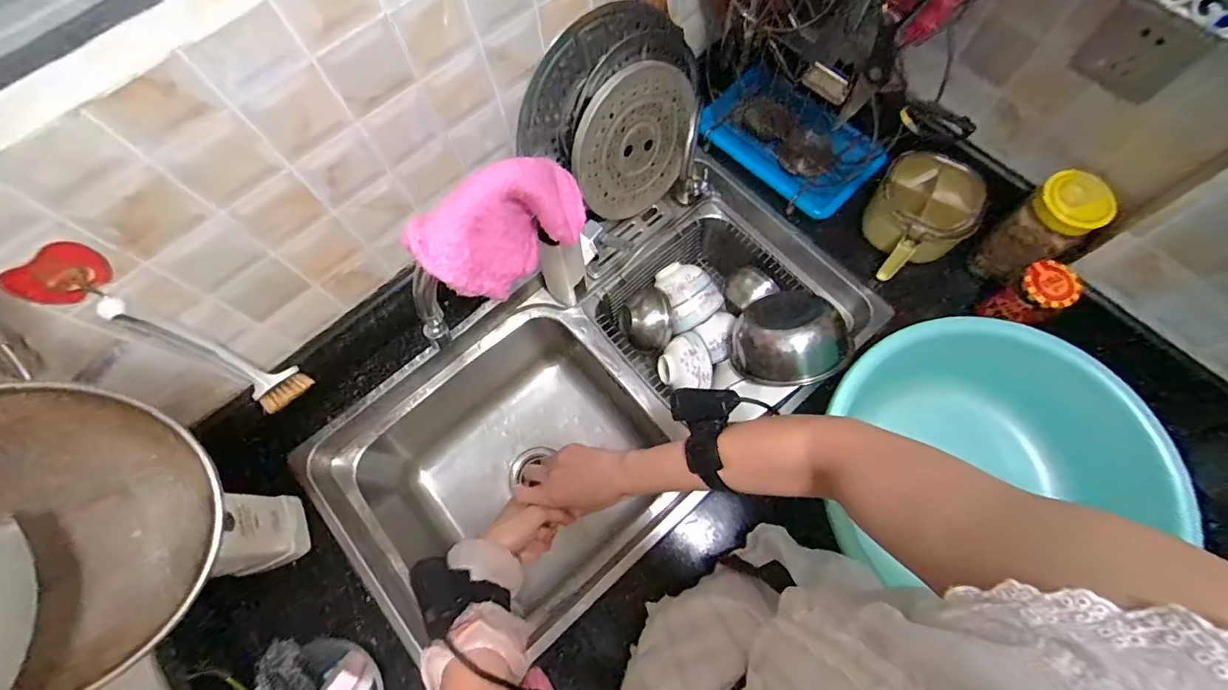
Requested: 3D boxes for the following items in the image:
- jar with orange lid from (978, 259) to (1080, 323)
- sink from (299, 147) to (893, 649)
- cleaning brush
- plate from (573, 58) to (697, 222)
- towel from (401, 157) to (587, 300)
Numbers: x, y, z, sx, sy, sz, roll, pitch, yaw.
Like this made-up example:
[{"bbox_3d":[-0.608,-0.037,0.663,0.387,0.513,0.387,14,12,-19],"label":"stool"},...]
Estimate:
[{"bbox_3d":[0.559,-0.065,0.692,0.074,0.095,0.063,-30,72,-8],"label":"jar with orange lid"},{"bbox_3d":[-0.014,0.098,0.875,0.781,0.293,0.421,-40,74,-11],"label":"sink"},{"bbox_3d":[-0.416,0.018,0.534,0.070,0.212,0.055,18,72,9],"label":"cleaning brush"},{"bbox_3d":[0.033,-0.298,0.771,0.223,0.209,0.014,-22,45,-36],"label":"plate"},{"bbox_3d":[-0.100,-0.119,0.523,0.052,0.142,0.184,39,77,15],"label":"towel"}]

